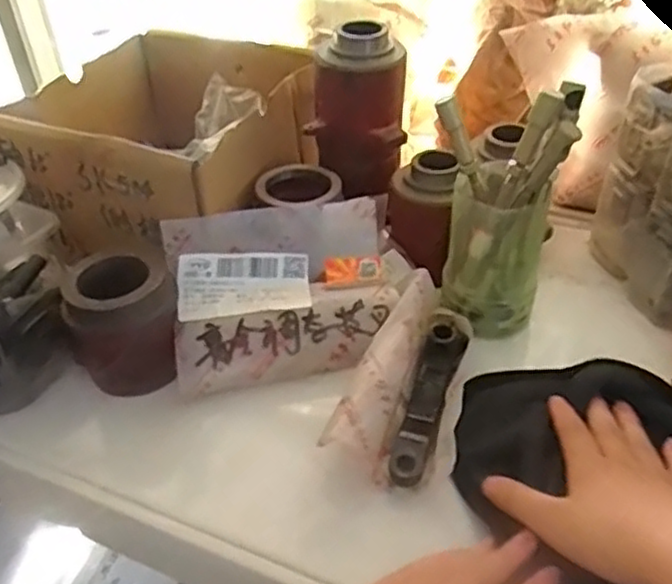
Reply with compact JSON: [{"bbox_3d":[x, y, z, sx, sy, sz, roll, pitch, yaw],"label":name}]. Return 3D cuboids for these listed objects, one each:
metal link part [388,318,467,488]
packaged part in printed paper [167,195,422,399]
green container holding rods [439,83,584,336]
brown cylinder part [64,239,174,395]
[{"bbox_3d":[0.057,0.066,0.429,0.026,0.032,0.124,10,40,16],"label":"metal link part"},{"bbox_3d":[-0.029,-0.001,0.489,0.176,0.050,0.122,-12,75,-13],"label":"packaged part in printed paper"},{"bbox_3d":[0.109,-0.052,0.468,0.083,0.159,0.059,7,40,12],"label":"green container holding rods"},{"bbox_3d":[-0.140,0.020,0.457,0.072,0.076,0.062,-15,40,-14],"label":"brown cylinder part"}]

